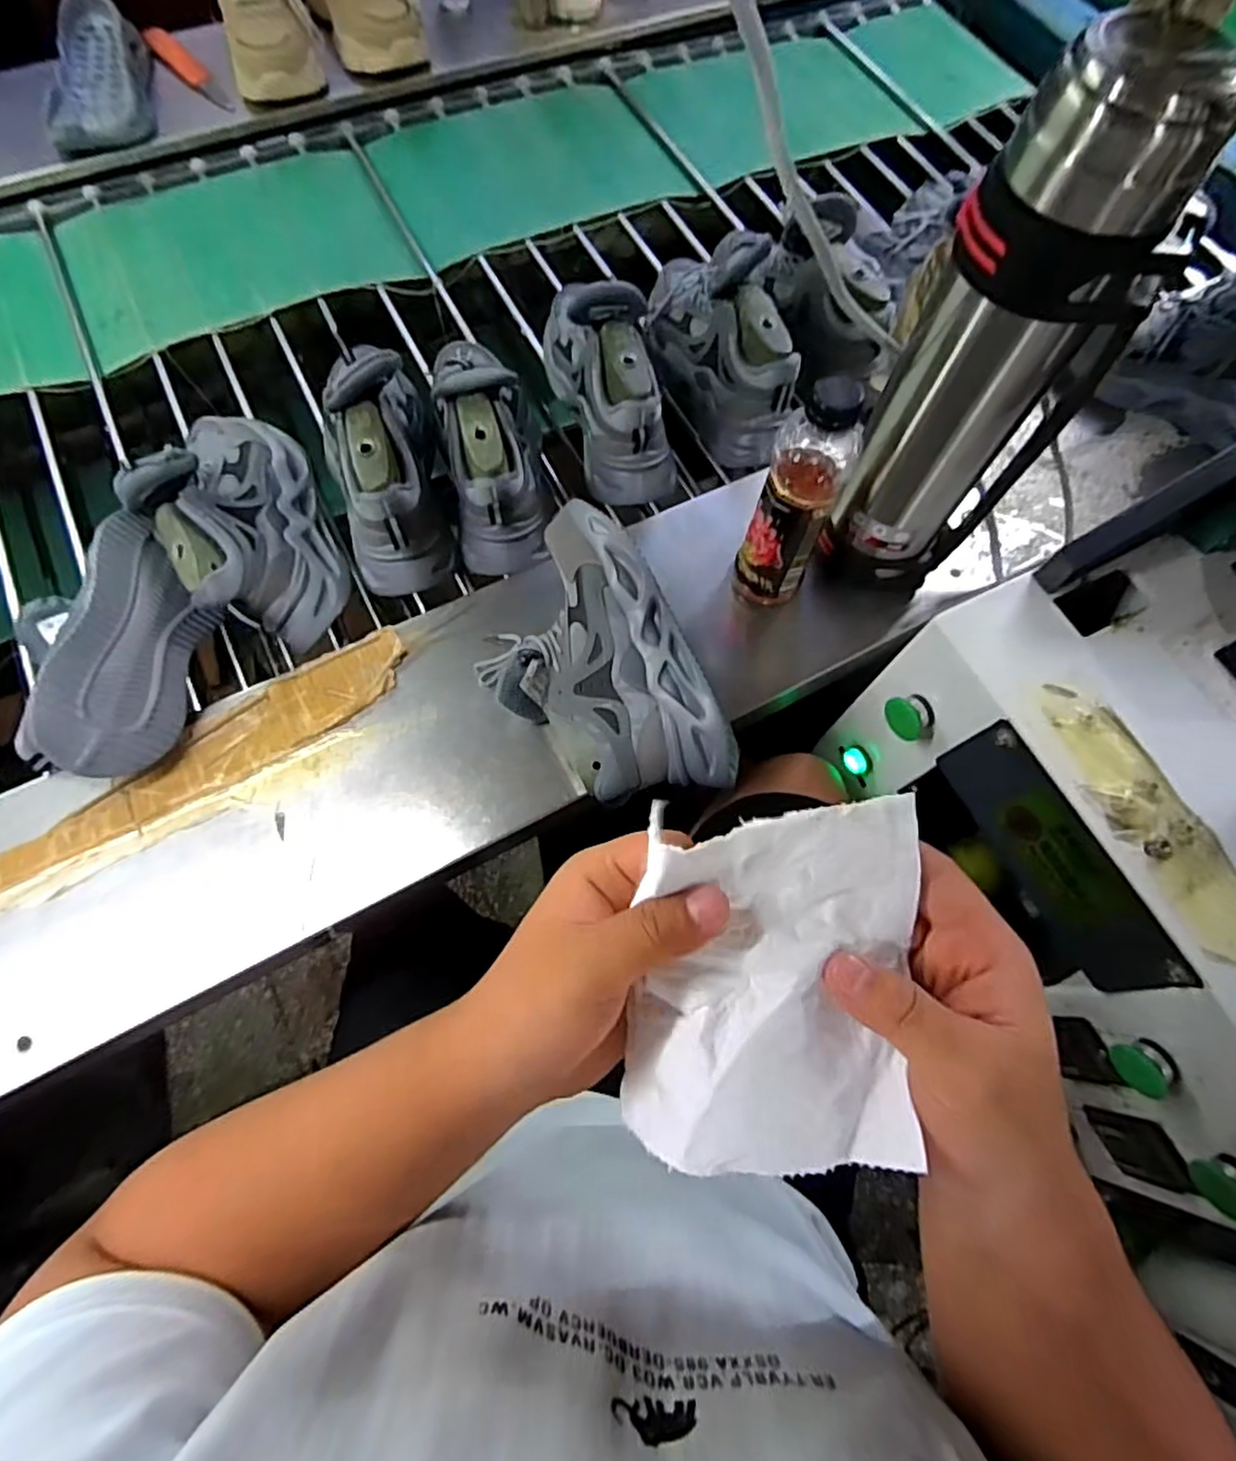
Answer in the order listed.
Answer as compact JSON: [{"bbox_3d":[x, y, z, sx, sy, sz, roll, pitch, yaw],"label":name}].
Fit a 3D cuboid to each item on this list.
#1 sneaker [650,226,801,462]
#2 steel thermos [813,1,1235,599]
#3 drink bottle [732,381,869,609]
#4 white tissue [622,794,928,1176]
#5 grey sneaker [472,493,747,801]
[{"bbox_3d":[0.110,-0.435,0.743,0.099,0.148,0.274,-16,72,-7],"label":"sneaker"},{"bbox_3d":[0.277,-0.262,0.530,0.127,0.414,0.099,-6,71,-5],"label":"steel thermos"},{"bbox_3d":[0.155,-0.197,0.592,0.073,0.228,0.059,25,72,6],"label":"drink bottle"},{"bbox_3d":[0.056,0.090,0.243,0.097,0.036,0.128,0,93,-5],"label":"white tissue"},{"bbox_3d":[-0.013,-0.047,0.586,0.156,0.103,0.271,-36,76,-13],"label":"grey sneaker"}]

